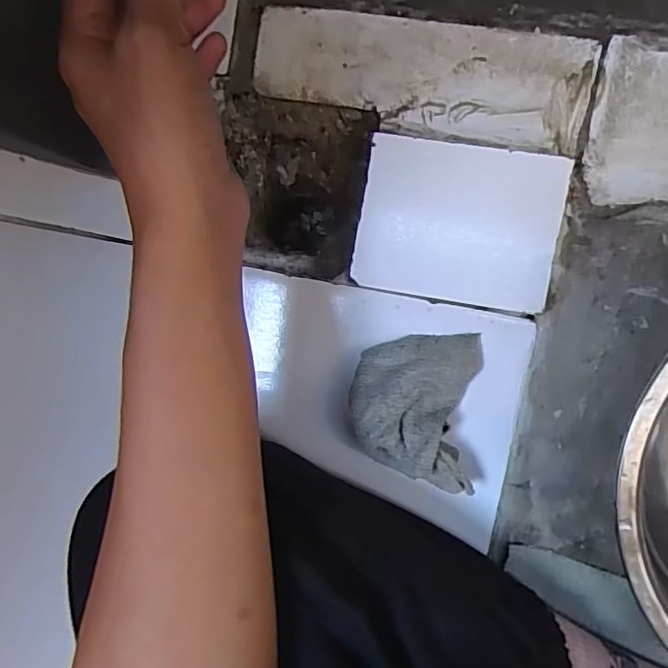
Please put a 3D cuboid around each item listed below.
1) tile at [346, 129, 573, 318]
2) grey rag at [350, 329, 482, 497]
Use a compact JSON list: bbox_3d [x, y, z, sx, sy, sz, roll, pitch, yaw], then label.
[{"bbox_3d":[0.075,-0.066,0.340,0.115,0.007,0.090,10,97,7],"label":"tile"},{"bbox_3d":[0.047,0.041,0.334,0.076,0.037,0.087,9,96,7],"label":"grey rag"}]

